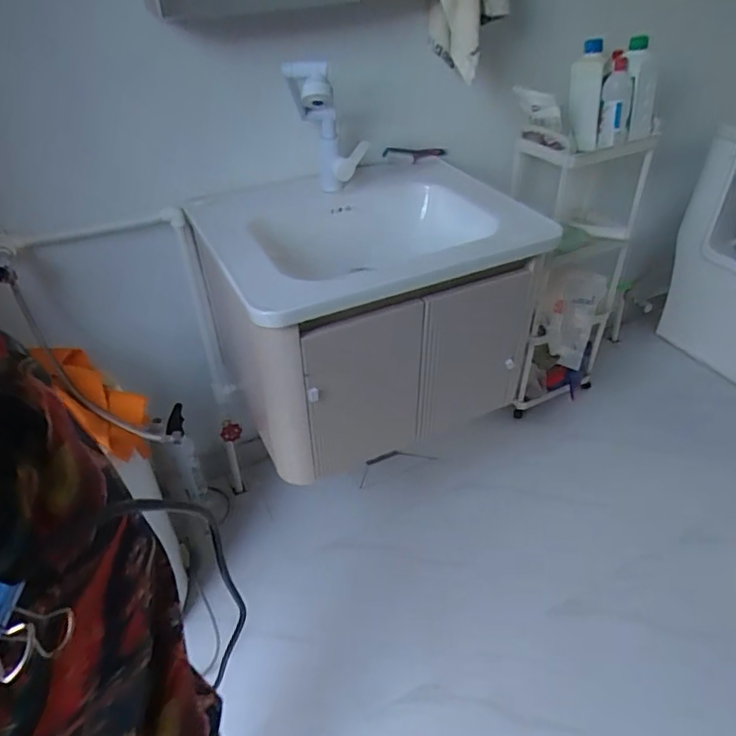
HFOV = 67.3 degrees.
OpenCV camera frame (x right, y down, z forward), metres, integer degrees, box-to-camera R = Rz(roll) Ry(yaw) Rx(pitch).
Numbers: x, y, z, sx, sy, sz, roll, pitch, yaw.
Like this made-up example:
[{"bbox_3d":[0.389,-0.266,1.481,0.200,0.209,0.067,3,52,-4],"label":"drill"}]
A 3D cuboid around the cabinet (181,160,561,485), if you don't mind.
[{"bbox_3d":[0.013,-0.112,1.228,0.635,0.525,0.486,-26,43,-13],"label":"cabinet"}]

